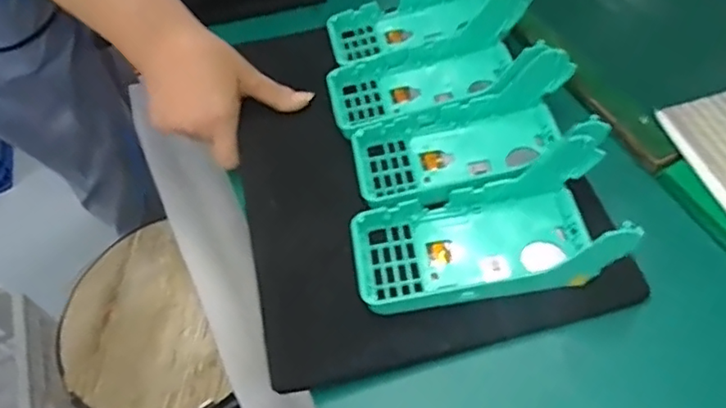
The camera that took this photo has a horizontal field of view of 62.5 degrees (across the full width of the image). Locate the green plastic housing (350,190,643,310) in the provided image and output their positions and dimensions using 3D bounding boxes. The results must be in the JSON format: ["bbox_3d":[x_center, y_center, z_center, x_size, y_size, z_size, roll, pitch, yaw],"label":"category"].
[{"bbox_3d":[0.079,0.015,0.392,0.167,0.070,0.088,-8,57,-6],"label":"green plastic housing"}]

